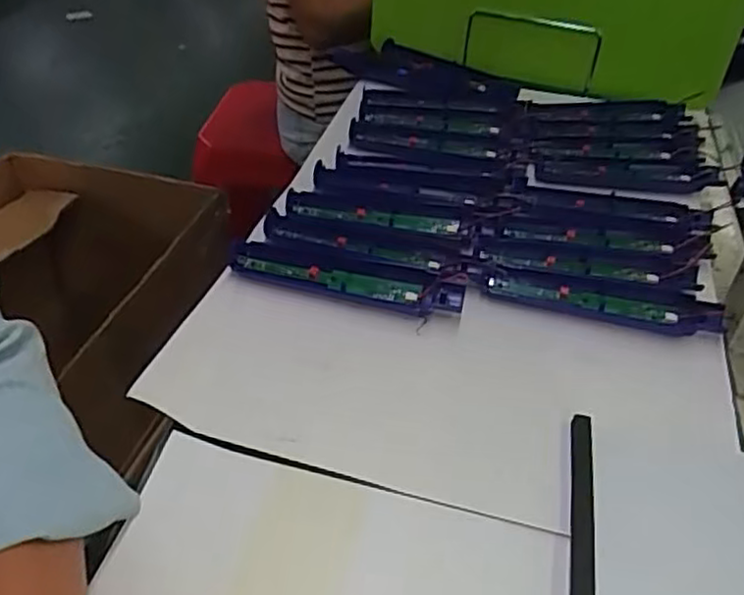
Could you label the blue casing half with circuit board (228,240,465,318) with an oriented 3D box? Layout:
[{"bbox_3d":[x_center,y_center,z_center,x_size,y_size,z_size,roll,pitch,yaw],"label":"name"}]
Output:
[{"bbox_3d":[-0.019,-0.016,0.513,0.171,0.014,0.038,13,42,7],"label":"blue casing half with circuit board"}]

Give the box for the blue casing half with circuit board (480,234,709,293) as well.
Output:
[{"bbox_3d":[0.168,-0.029,0.547,0.168,0.013,0.041,12,42,5],"label":"blue casing half with circuit board"}]

